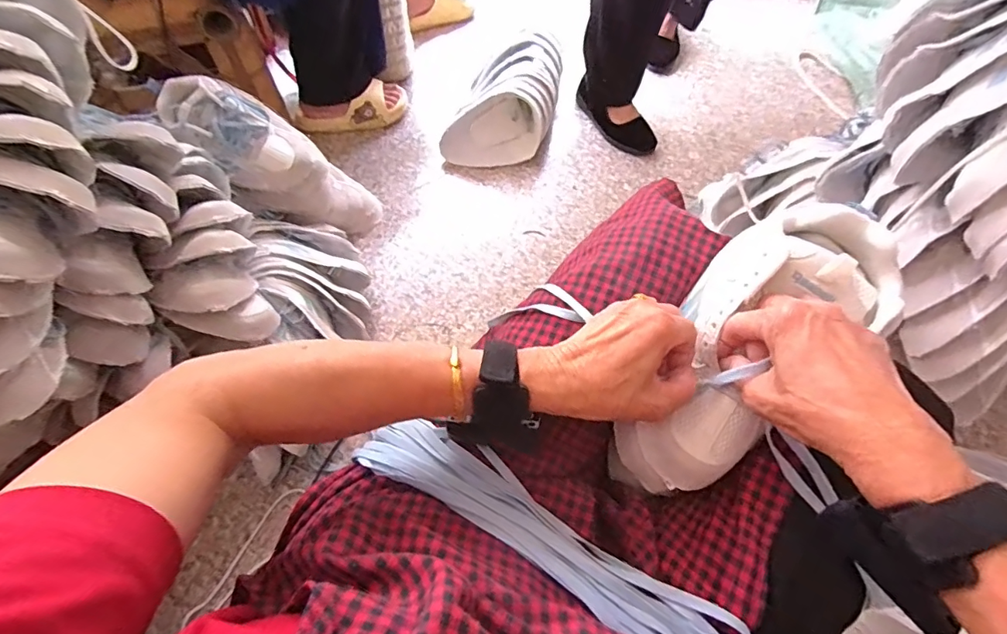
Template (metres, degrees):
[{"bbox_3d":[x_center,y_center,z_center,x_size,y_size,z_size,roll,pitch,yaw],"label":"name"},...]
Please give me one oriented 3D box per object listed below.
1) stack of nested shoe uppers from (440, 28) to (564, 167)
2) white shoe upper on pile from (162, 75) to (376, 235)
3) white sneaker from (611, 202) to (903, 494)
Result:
[{"bbox_3d":[0.015,-0.489,1.055,0.211,0.132,0.331,17,63,8],"label":"stack of nested shoe uppers"},{"bbox_3d":[-0.386,-0.266,0.840,0.130,0.381,0.141,-17,57,32],"label":"white shoe upper on pile"},{"bbox_3d":[0.182,0.033,0.352,0.115,0.072,0.262,34,95,16],"label":"white sneaker"}]

